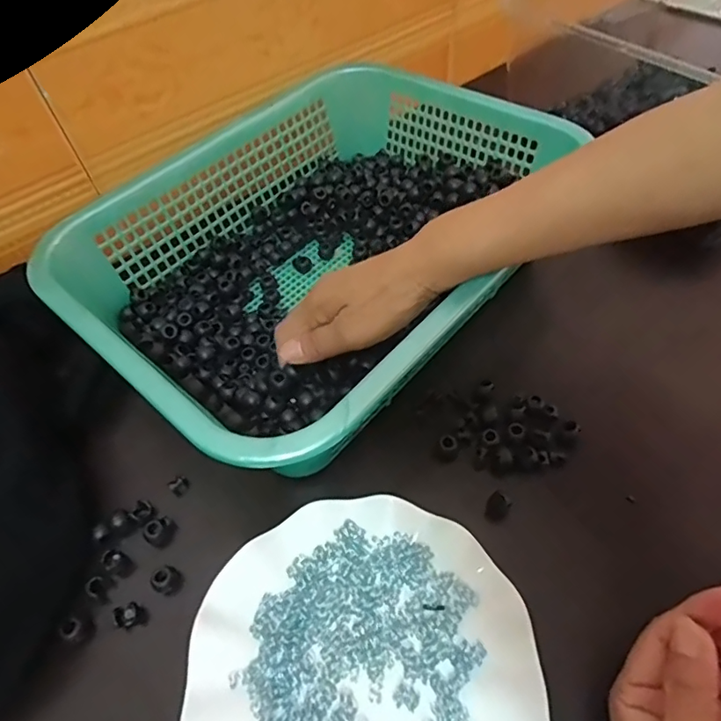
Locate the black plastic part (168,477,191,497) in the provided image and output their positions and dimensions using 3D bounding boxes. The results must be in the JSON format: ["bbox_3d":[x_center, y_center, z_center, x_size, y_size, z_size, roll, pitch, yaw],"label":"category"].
[{"bbox_3d":[-0.132,0.090,0.379,0.009,0.013,0.013,37,64,25],"label":"black plastic part"}]

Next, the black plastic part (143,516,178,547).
[{"bbox_3d":[-0.136,0.116,0.354,0.015,0.018,0.019,27,59,21],"label":"black plastic part"}]

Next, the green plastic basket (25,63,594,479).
[{"bbox_3d":[-0.027,-0.096,0.438,0.294,0.097,0.380,35,62,25],"label":"green plastic basket"}]

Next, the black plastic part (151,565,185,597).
[{"bbox_3d":[-0.123,0.141,0.333,0.016,0.013,0.016,15,56,14],"label":"black plastic part"}]

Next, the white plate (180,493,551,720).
[{"bbox_3d":[0.001,0.169,0.286,0.180,0.023,0.179,-1,53,2],"label":"white plate"}]

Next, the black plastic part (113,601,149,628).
[{"bbox_3d":[-0.143,0.158,0.324,0.017,0.013,0.013,-15,54,-8],"label":"black plastic part"}]

